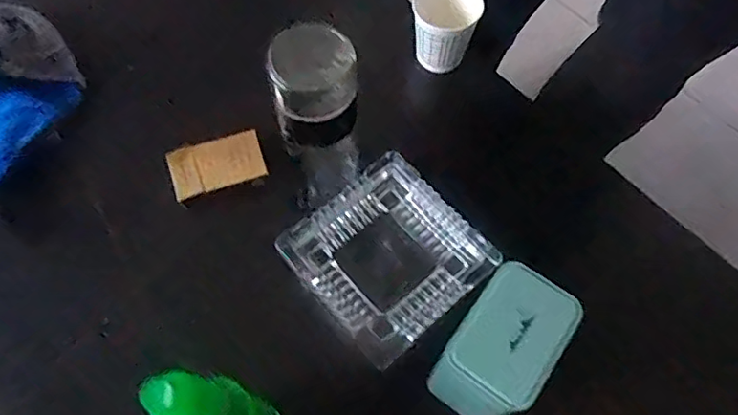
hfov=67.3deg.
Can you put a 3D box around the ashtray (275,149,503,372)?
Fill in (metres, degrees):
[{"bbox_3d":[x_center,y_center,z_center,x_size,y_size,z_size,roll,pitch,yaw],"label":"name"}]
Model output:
[{"bbox_3d":[0.018,0.044,0.516,0.147,0.033,0.147,-38,71,-15],"label":"ashtray"}]

